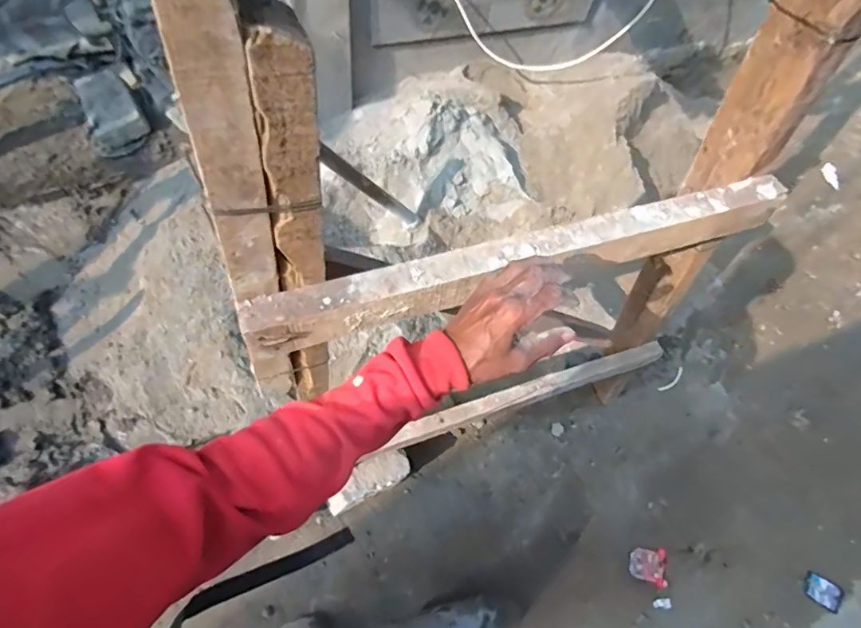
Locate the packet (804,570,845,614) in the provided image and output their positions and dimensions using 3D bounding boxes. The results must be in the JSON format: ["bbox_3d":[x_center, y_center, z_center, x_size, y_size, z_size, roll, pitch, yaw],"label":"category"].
[{"bbox_3d":[1.117,0.788,1.303,0.087,0.012,0.078,30,75,28],"label":"packet"}]

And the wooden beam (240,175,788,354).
[{"bbox_3d":[0.136,-0.070,0.577,0.712,0.059,0.056,-15,63,-11],"label":"wooden beam"}]

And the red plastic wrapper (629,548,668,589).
[{"bbox_3d":[0.608,0.703,1.281,0.105,0.014,0.090,12,63,-2],"label":"red plastic wrapper"}]

